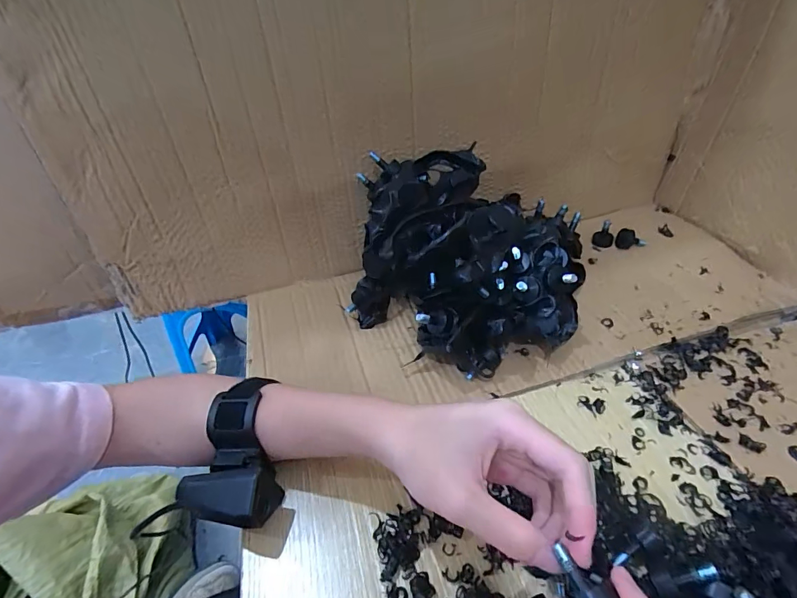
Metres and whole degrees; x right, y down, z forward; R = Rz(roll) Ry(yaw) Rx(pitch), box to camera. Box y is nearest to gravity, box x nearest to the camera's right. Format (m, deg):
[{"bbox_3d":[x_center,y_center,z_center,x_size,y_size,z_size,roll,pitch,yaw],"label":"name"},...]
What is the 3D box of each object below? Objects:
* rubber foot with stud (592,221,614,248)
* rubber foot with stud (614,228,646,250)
[{"bbox_3d":[0.261,-0.083,0.516,0.024,0.022,0.023,17,45,23],"label":"rubber foot with stud"},{"bbox_3d":[0.290,-0.073,0.508,0.033,0.020,0.019,21,46,26],"label":"rubber foot with stud"}]

